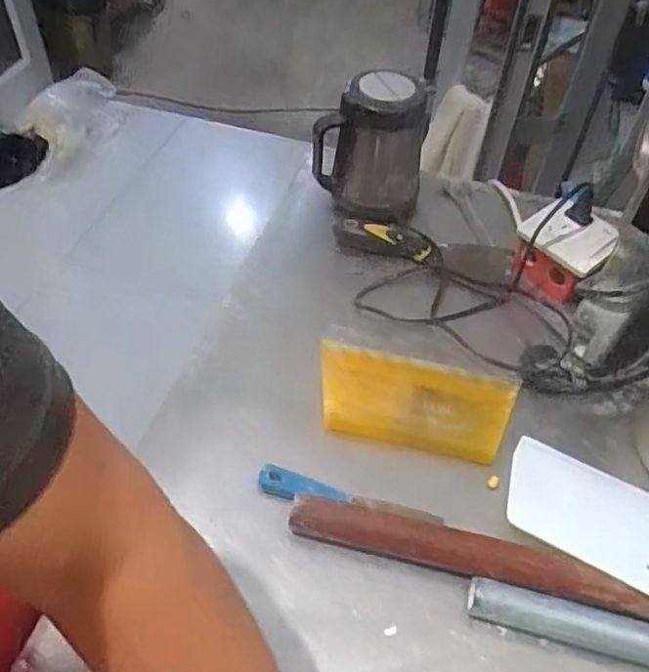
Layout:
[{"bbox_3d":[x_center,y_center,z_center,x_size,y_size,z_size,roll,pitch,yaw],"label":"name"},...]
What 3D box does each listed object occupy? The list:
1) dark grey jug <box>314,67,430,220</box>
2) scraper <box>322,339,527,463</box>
[{"bbox_3d":[0.047,-0.204,0.693,0.118,0.136,0.087,5,50,2],"label":"dark grey jug"},{"bbox_3d":[0.076,0.057,0.559,0.172,0.010,0.092,14,51,10],"label":"scraper"}]

